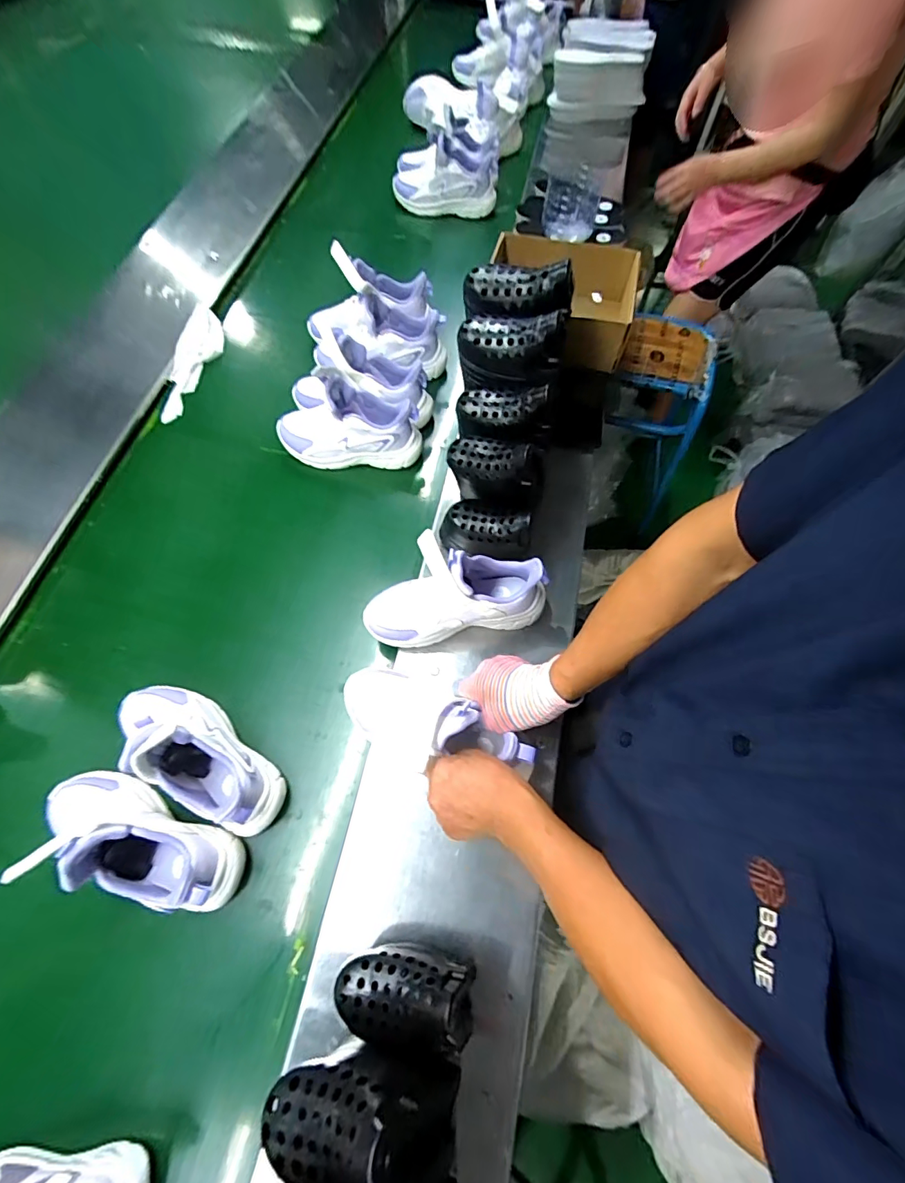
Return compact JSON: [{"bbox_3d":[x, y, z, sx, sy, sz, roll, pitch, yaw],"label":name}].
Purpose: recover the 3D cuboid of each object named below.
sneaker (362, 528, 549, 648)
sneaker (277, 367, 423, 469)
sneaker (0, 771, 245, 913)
[{"bbox_3d":[0.003,-0.002,0.589,0.236,0.145,0.077,-10,66,-4],"label":"sneaker"},{"bbox_3d":[-0.179,-0.281,0.763,0.244,0.124,0.091,4,66,2],"label":"sneaker"},{"bbox_3d":[-0.360,0.271,0.505,0.242,0.148,0.077,23,68,10],"label":"sneaker"}]

